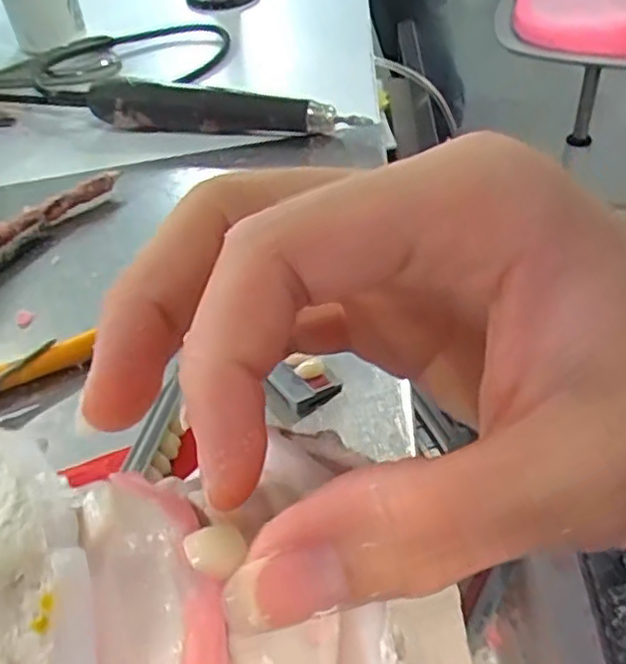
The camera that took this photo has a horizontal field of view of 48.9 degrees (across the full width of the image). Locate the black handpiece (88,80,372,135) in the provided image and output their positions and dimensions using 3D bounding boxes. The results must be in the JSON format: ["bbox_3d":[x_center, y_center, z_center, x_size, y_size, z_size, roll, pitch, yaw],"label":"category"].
[{"bbox_3d":[-0.056,-0.127,0.398,0.166,0.029,0.022,7,46,14],"label":"black handpiece"}]

